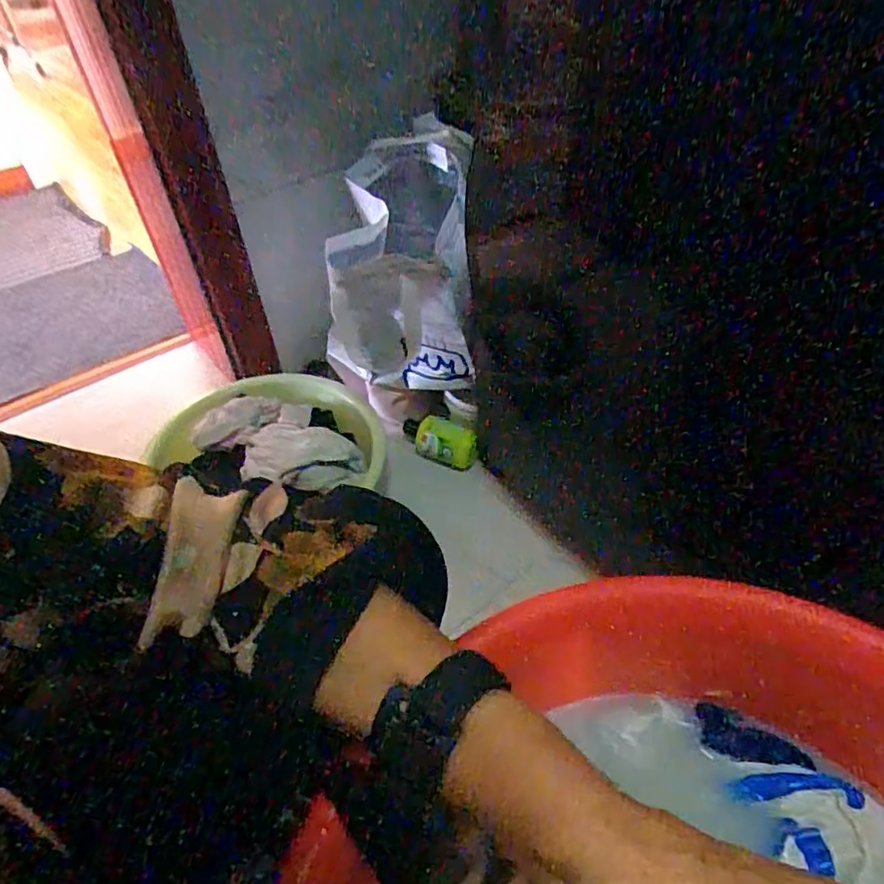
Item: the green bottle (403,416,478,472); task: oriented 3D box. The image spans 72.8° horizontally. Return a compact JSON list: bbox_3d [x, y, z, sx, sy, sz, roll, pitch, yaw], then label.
[{"bbox_3d":[-0.009,-0.003,1.062,0.143,0.097,0.048,21,51,21],"label":"green bottle"}]

